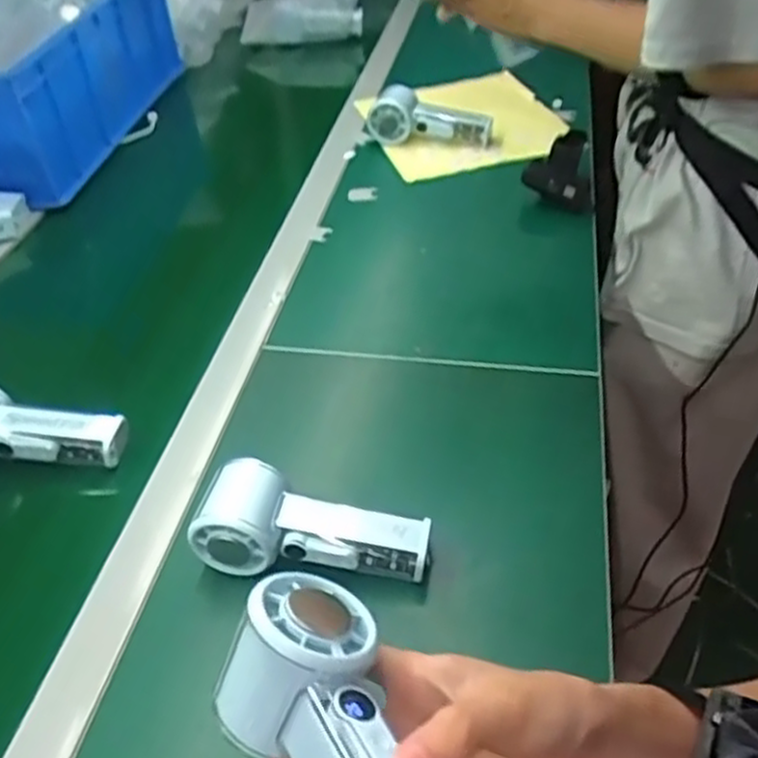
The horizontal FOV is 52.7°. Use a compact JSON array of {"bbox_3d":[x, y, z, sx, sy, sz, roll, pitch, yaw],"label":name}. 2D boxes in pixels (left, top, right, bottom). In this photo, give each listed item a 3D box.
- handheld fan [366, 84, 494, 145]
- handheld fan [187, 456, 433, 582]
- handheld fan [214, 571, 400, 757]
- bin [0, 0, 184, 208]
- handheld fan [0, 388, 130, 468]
[{"bbox_3d":[0.063,-0.321,0.955,0.151,0.060,0.055,7,42,-5],"label":"handheld fan"},{"bbox_3d":[-0.043,0.100,0.508,0.147,0.046,0.054,12,43,0],"label":"handheld fan"},{"bbox_3d":[-0.012,0.140,0.285,0.066,0.043,0.153,-24,44,-19],"label":"handheld fan"},{"bbox_3d":[-0.498,-0.431,1.049,0.302,0.127,0.509,2,43,9],"label":"bin"},{"bbox_3d":[-0.277,0.035,0.596,0.150,0.056,0.055,-2,42,6],"label":"handheld fan"}]

